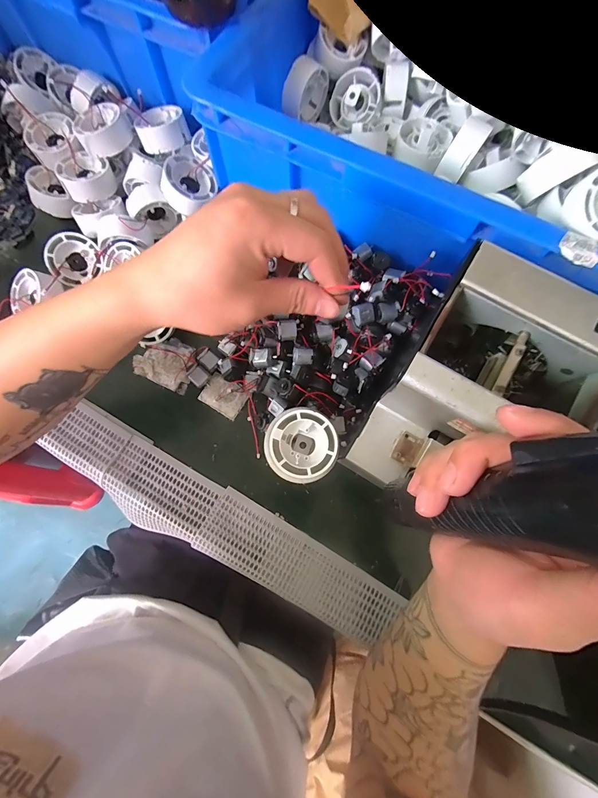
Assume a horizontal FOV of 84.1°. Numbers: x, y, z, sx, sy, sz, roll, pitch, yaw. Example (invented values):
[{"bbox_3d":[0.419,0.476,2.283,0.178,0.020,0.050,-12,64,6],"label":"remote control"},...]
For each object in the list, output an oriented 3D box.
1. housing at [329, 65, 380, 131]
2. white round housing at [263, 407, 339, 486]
[{"bbox_3d":[0.061,-0.331,0.367,0.054,0.020,0.054,10,117,20],"label":"housing"},{"bbox_3d":[0.002,0.041,0.282,0.058,0.035,0.057,0,76,-2],"label":"white round housing"}]

